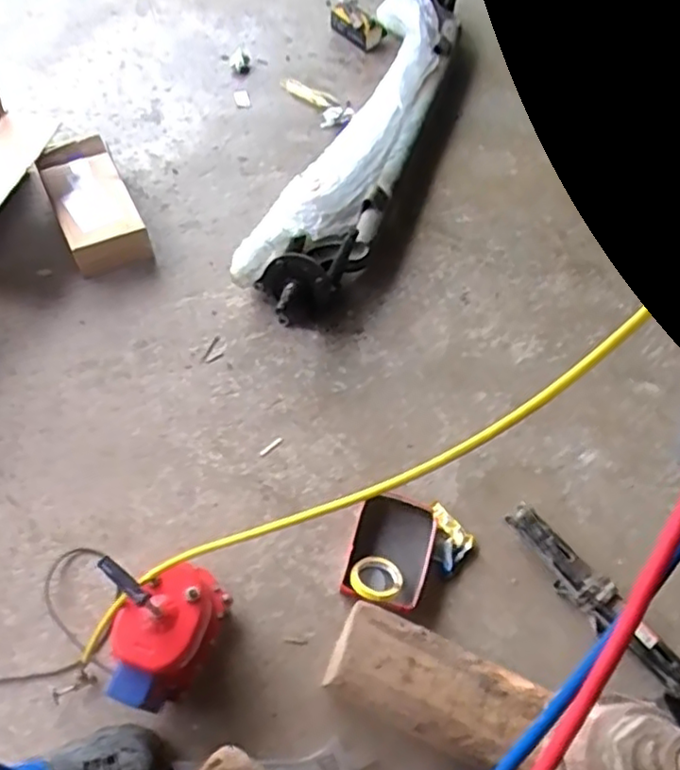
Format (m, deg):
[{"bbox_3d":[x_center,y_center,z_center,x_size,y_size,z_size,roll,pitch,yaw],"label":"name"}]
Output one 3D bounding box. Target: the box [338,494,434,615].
[{"bbox_3d":[0.098,0.320,1.254,0.151,0.050,0.223,15,59,6],"label":"box"}]

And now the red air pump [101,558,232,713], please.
[{"bbox_3d":[-0.275,0.421,1.065,0.146,0.227,0.229,28,61,13],"label":"red air pump"}]

